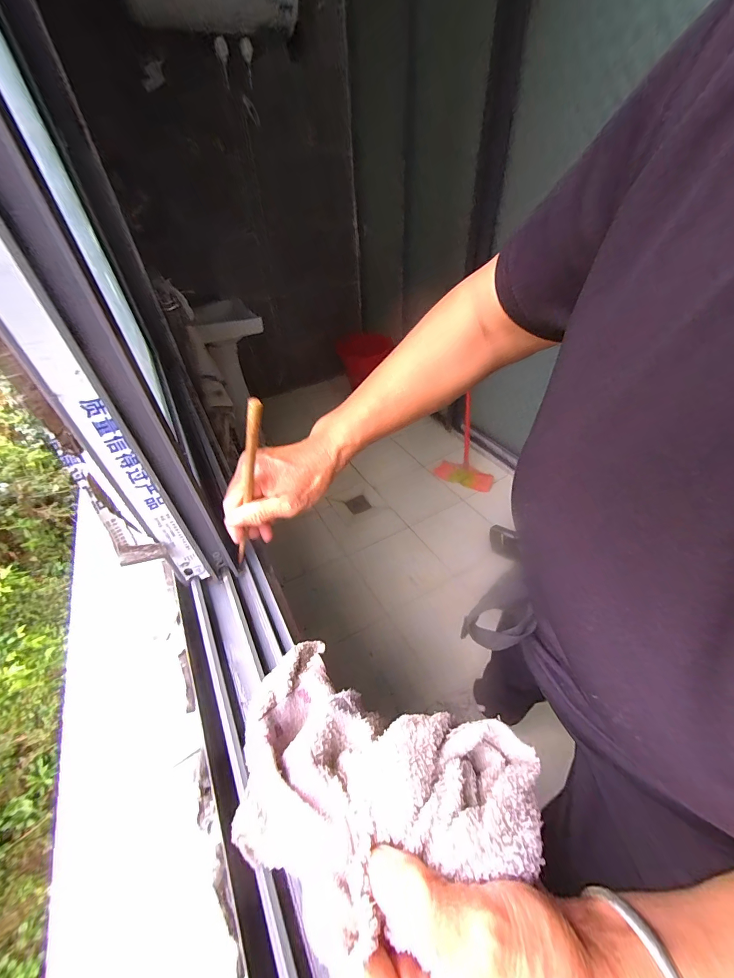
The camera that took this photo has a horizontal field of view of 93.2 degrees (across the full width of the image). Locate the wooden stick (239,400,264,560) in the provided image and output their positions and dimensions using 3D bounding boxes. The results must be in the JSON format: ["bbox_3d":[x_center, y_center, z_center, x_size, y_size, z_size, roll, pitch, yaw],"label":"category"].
[{"bbox_3d":[-0.107,0.011,0.308,0.011,0.224,0.011,29,49,1],"label":"wooden stick"}]

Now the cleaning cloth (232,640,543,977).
[{"bbox_3d":[-0.002,0.174,0.213,0.188,0.069,0.123,16,47,21],"label":"cleaning cloth"}]

